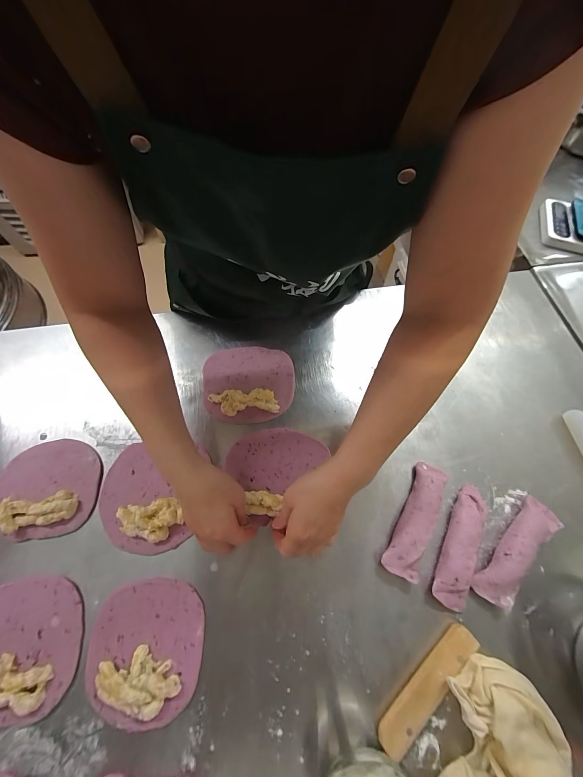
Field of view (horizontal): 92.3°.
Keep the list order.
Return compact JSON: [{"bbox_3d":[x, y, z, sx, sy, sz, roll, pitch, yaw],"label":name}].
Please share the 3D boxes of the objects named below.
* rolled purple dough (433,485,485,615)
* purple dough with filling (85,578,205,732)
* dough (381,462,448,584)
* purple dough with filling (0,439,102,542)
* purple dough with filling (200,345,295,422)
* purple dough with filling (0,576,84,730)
[{"bbox_3d":[0.226,0.201,0.369,0.040,0.030,0.154,25,67,9],"label":"rolled purple dough"},{"bbox_3d":[-0.168,0.297,0.316,0.127,0.023,0.129,-2,65,-3],"label":"purple dough with filling"},{"bbox_3d":[0.172,0.176,0.384,0.044,0.028,0.153,29,67,11],"label":"dough"},{"bbox_3d":[-0.339,0.133,0.381,0.133,0.021,0.126,-5,65,-4],"label":"purple dough with filling"},{"bbox_3d":[-0.071,-0.012,0.460,0.146,0.021,0.134,-3,65,-3],"label":"purple dough with filling"},{"bbox_3d":[-0.314,0.293,0.313,0.136,0.021,0.129,-8,66,-6],"label":"purple dough with filling"}]

